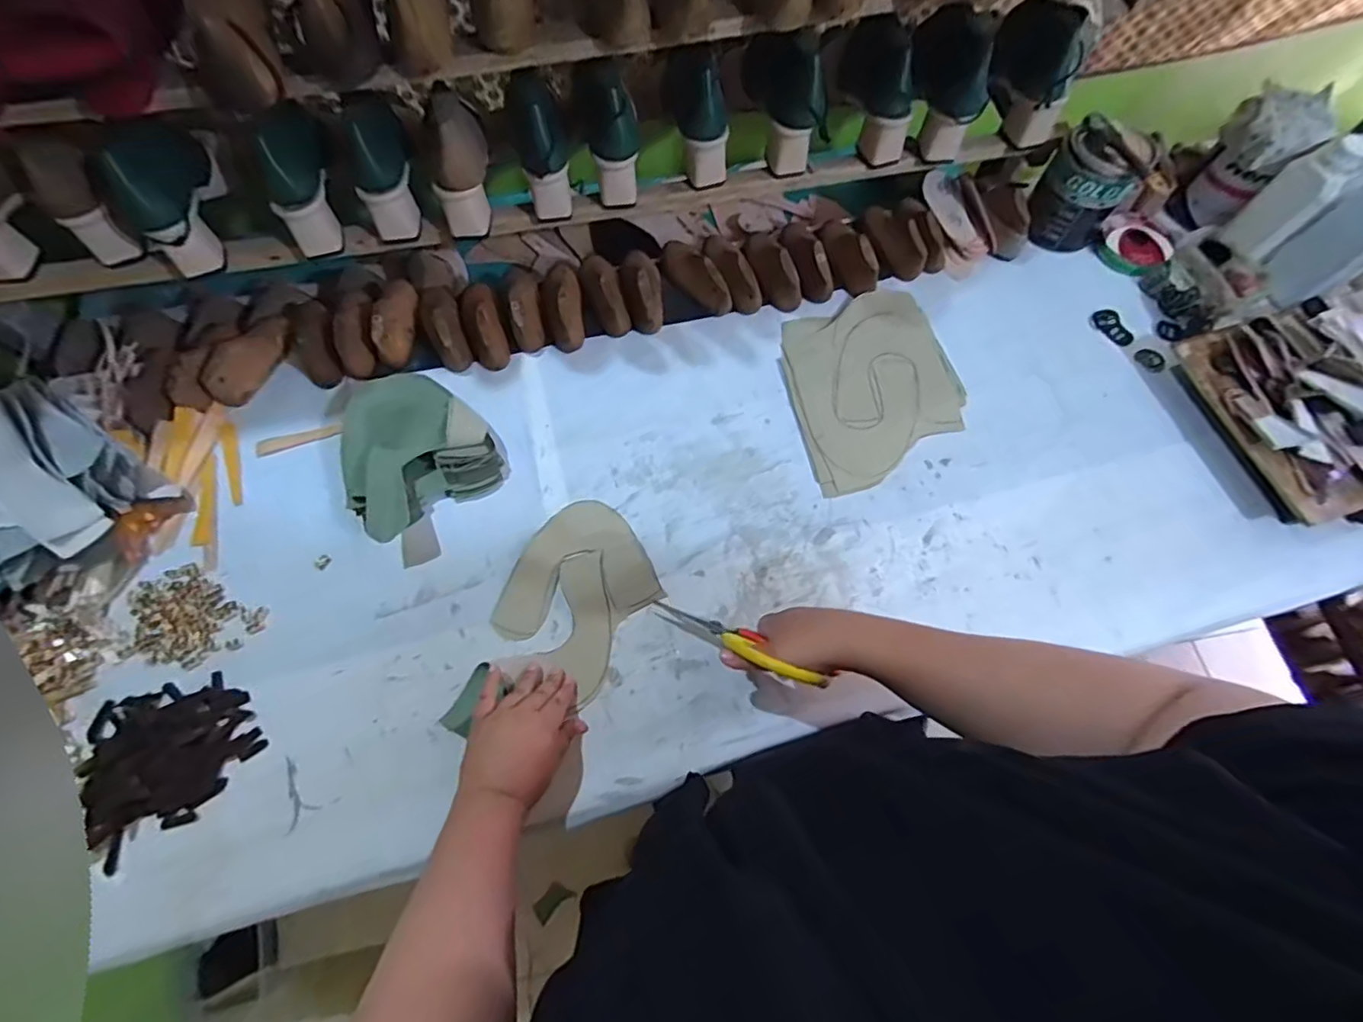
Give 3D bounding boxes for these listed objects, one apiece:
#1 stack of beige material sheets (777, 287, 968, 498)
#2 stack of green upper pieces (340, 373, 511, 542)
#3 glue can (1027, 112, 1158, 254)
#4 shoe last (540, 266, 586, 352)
[{"bbox_3d":[0.250,-0.166,0.756,0.224,0.012,0.260,-14,70,-6],"label":"stack of beige material sheets"},{"bbox_3d":[-0.326,-0.076,0.698,0.170,0.058,0.194,-39,74,-14],"label":"stack of green upper pieces"},{"bbox_3d":[0.548,-0.439,0.792,0.109,0.121,0.105,0,69,0],"label":"glue can"},{"bbox_3d":[-0.159,-0.283,0.776,0.054,0.052,0.146,-16,70,-6],"label":"shoe last"}]

